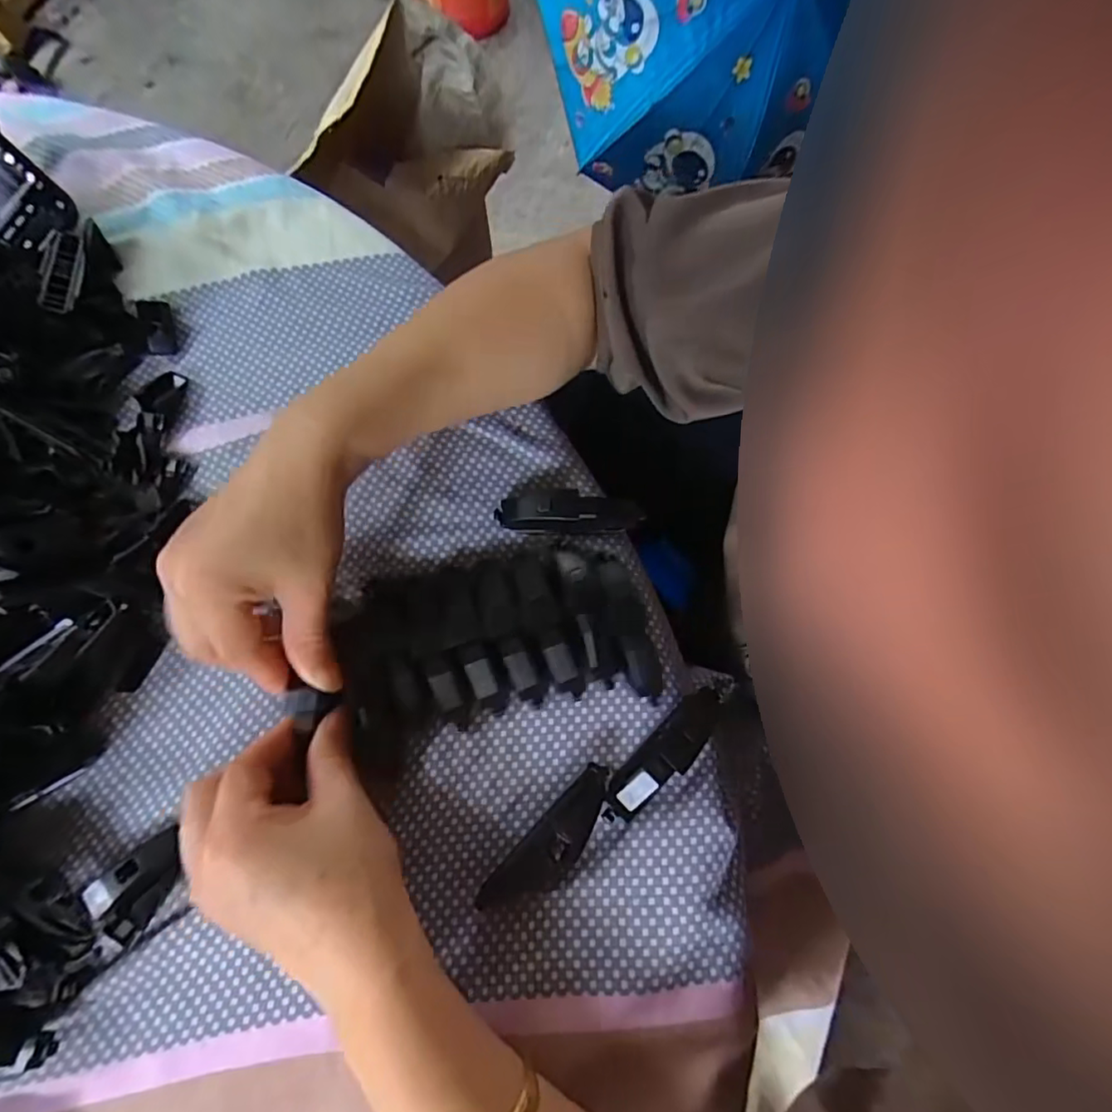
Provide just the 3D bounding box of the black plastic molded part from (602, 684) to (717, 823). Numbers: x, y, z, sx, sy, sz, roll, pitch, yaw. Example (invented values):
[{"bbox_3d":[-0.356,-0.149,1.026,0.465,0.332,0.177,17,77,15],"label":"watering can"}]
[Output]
[{"bbox_3d":[0.052,0.095,0.275,0.077,0.020,0.018,-43,77,-11],"label":"black plastic molded part"}]

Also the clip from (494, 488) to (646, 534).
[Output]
[{"bbox_3d":[0.007,-0.026,0.313,0.078,0.021,0.025,4,73,2],"label":"clip"}]

